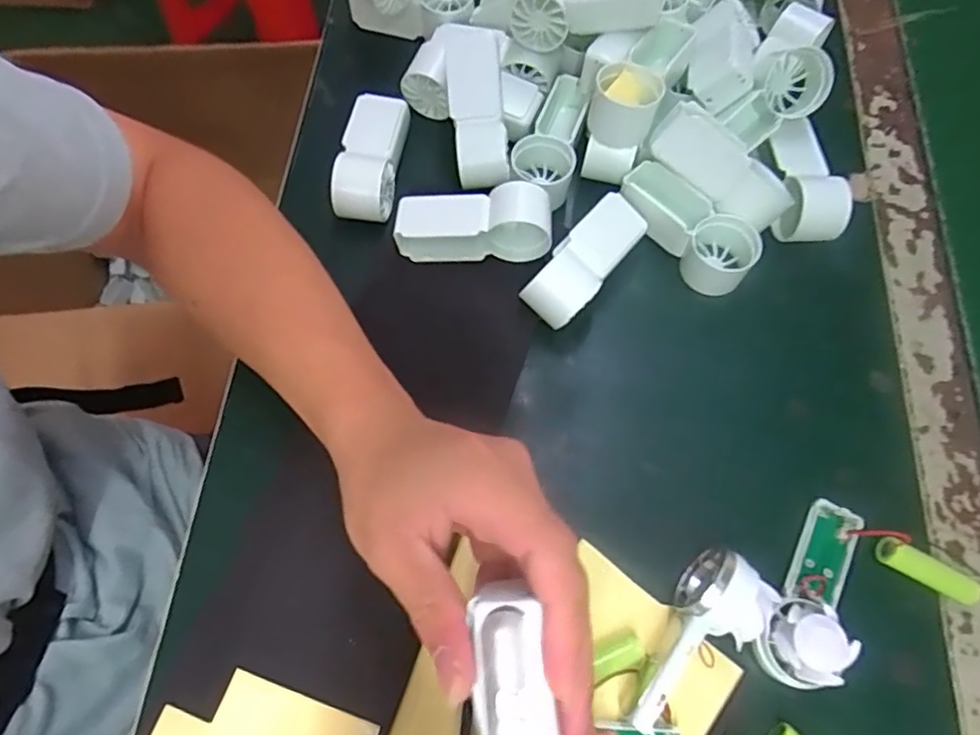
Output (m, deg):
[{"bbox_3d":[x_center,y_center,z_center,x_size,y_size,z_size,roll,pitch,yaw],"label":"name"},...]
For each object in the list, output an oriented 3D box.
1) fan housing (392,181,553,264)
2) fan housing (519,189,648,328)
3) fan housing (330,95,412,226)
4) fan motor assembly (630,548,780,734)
[{"bbox_3d":[-0.010,-0.088,0.377,0.093,0.041,0.034,3,68,0],"label":"fan housing"},{"bbox_3d":[0.059,-0.063,0.373,0.034,0.037,0.096,37,72,12],"label":"fan housing"},{"bbox_3d":[-0.078,-0.142,0.408,0.039,0.031,0.093,8,68,2],"label":"fan housing"},{"bbox_3d":[0.101,0.134,0.290,0.037,0.029,0.090,32,71,11],"label":"fan motor assembly"}]

